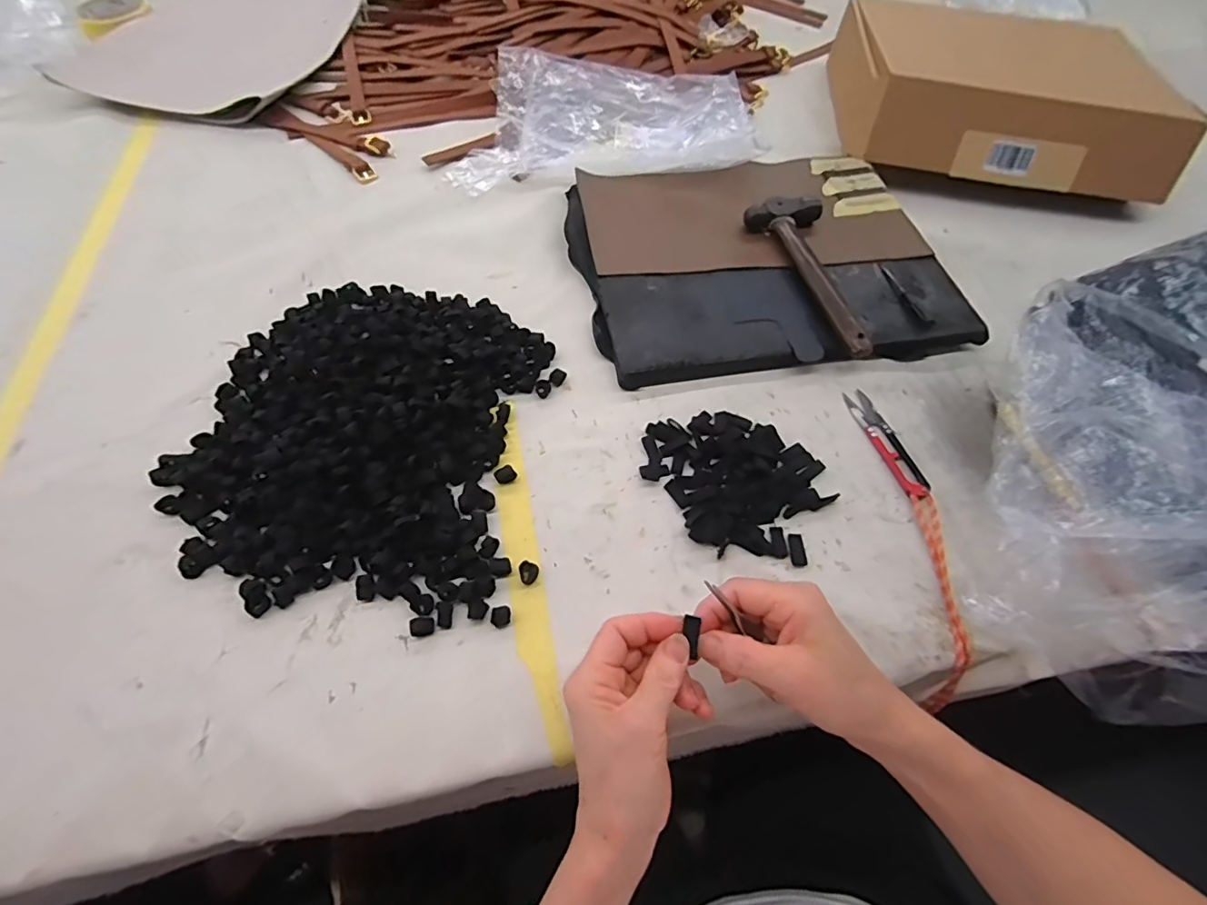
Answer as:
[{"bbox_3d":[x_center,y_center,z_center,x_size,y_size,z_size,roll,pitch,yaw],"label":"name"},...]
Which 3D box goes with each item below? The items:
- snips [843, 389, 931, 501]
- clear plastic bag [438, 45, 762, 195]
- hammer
[{"bbox_3d":[0.236,-0.010,0.427,0.026,0.010,0.105,-13,63,-11],"label":"snips"},{"bbox_3d":[-0.004,-0.381,0.597,0.352,0.048,0.201,-2,61,-5],"label":"clear plastic bag"},{"bbox_3d":[0.213,-0.173,0.490,0.074,0.027,0.191,-18,64,-14],"label":"hammer"}]

